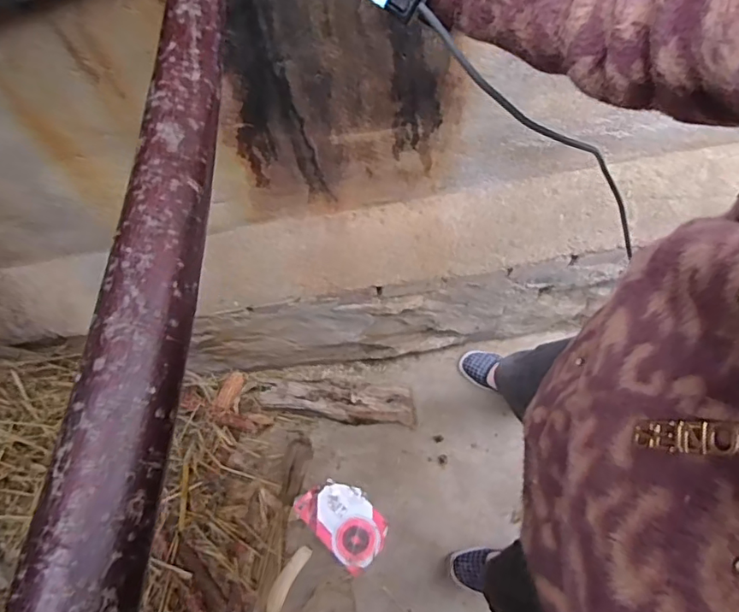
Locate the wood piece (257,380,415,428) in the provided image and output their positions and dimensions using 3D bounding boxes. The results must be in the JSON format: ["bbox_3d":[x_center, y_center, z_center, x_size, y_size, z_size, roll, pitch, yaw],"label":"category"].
[{"bbox_3d":[-0.075,0.224,1.252,0.349,0.073,0.092,4,72,3],"label":"wood piece"}]

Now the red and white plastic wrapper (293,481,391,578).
[{"bbox_3d":[-0.055,0.476,1.179,0.133,0.035,0.199,-44,76,-11],"label":"red and white plastic wrapper"}]

